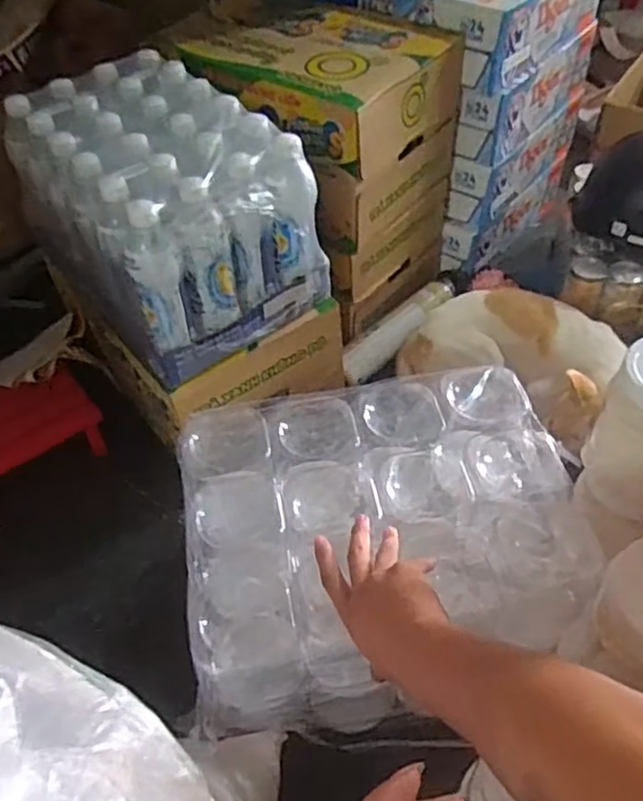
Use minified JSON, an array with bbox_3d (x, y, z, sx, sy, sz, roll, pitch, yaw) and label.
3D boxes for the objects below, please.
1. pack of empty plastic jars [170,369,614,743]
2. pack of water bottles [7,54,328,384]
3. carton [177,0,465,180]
[{"bbox_3d":[0.063,0.165,0.781,0.387,0.250,0.313,-9,49,-4],"label":"pack of empty plastic jars"},{"bbox_3d":[-0.210,-0.257,0.919,0.254,0.209,0.389,-33,55,-22],"label":"pack of water bottles"},{"bbox_3d":[-0.021,-0.475,1.043,0.379,0.120,0.283,23,54,22],"label":"carton"}]

